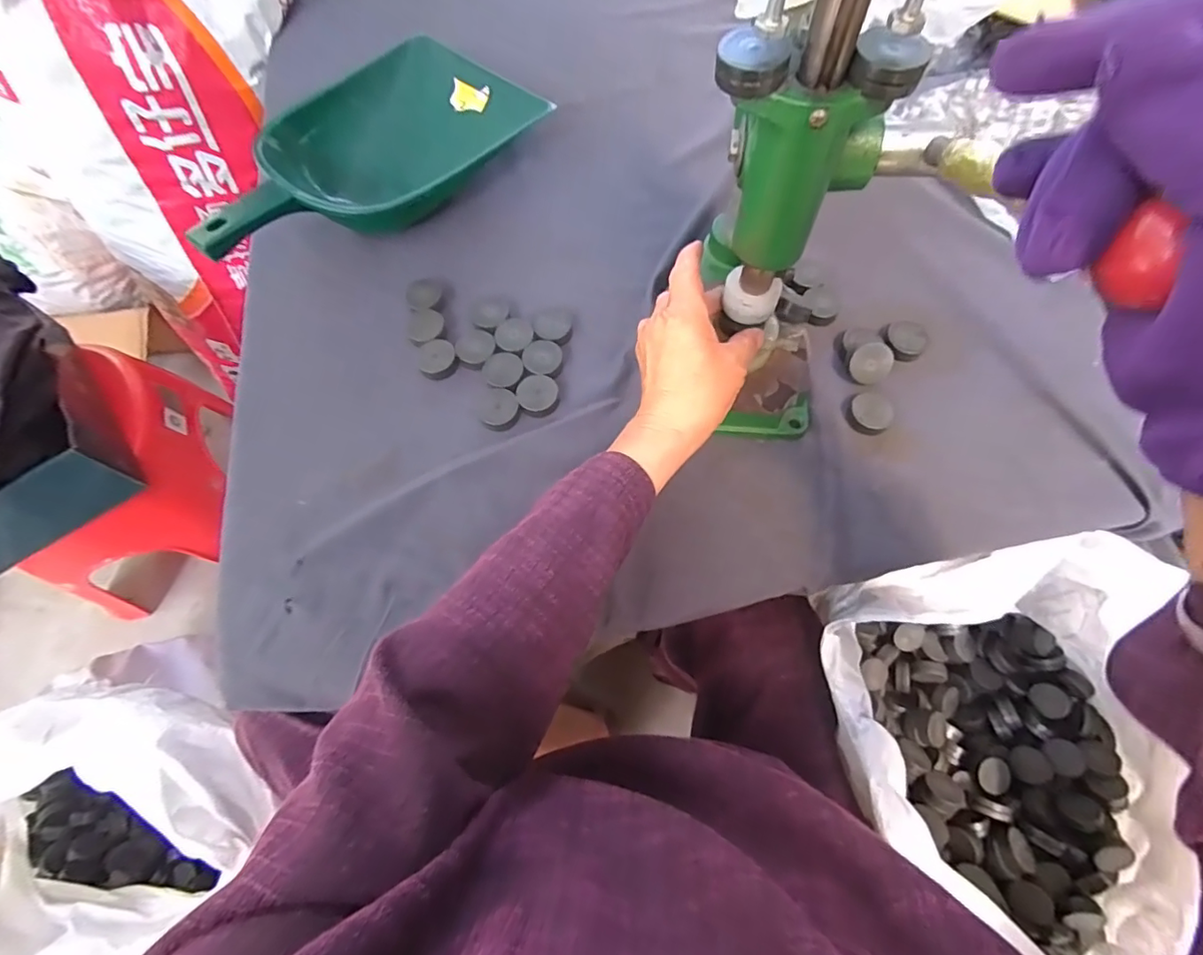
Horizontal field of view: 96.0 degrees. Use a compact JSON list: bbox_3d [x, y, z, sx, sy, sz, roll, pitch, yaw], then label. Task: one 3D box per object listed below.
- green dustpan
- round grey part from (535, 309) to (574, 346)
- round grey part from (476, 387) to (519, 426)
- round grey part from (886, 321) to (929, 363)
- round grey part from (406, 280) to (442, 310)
[{"bbox_3d":[-0.208,-0.285,0.504,0.165,0.079,0.332,34,72,15],"label":"green dustpan"},{"bbox_3d":[-0.040,-0.128,0.467,0.032,0.011,0.035,0,67,1],"label":"round grey part"},{"bbox_3d":[-0.085,-0.057,0.437,0.031,0.010,0.034,0,67,1],"label":"round grey part"},{"bbox_3d":[0.255,-0.114,0.454,0.032,0.008,0.036,22,69,10],"label":"round grey part"},{"bbox_3d":[-0.156,-0.161,0.478,0.030,0.011,0.025,-31,69,-12],"label":"round grey part"}]

